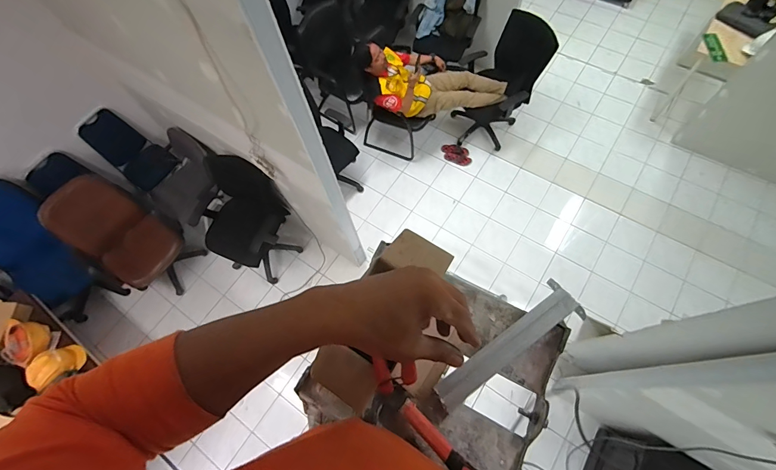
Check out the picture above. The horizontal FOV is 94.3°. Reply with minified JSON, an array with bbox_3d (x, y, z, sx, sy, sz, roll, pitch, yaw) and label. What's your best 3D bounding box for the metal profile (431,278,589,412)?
[{"bbox_3d":[0.151,0.137,0.453,0.213,0.025,0.046,-33,68,-10],"label":"metal profile"}]

